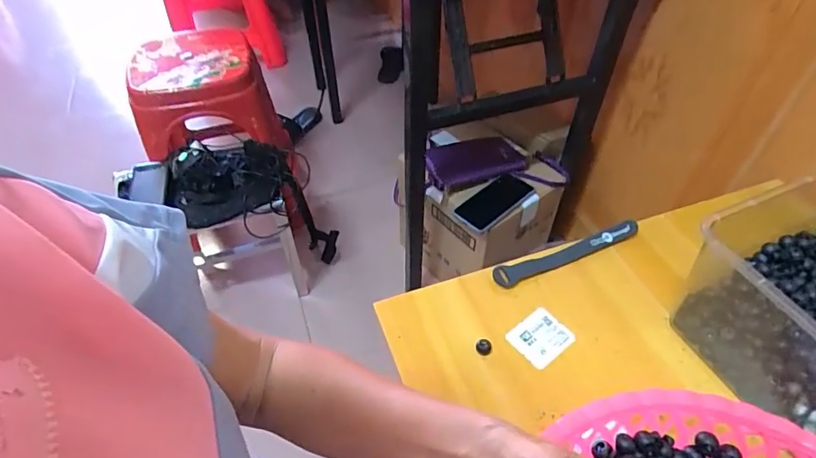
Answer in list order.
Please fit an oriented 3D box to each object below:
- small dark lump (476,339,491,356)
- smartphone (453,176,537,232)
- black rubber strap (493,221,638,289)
[{"bbox_3d":[0.078,0.121,0.486,0.016,0.007,0.016,-1,48,1],"label":"small dark lump"},{"bbox_3d":[0.170,-0.055,0.930,0.155,0.013,0.076,-34,56,-26],"label":"smartphone"},{"bbox_3d":[0.193,0.025,0.569,0.198,0.013,0.024,-20,50,-15],"label":"black rubber strap"}]

